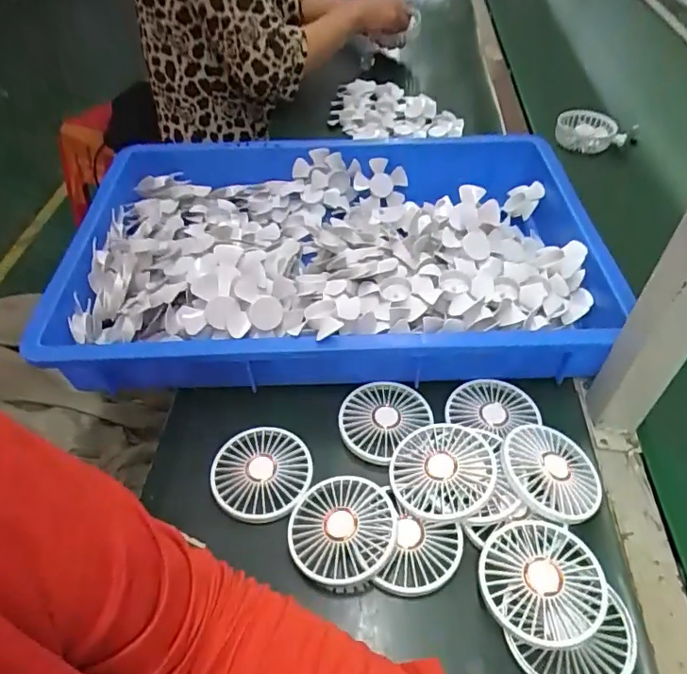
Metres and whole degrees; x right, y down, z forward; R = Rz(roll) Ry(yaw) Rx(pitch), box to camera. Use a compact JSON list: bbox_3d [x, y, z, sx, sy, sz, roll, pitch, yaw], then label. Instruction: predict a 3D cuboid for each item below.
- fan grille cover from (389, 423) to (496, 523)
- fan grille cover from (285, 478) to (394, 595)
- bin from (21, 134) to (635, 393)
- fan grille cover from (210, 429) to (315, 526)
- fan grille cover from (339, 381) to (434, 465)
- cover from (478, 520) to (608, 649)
[{"bbox_3d":[0.084,0.112,0.454,0.081,0.022,0.086,9,48,14],"label":"fan grille cover"},{"bbox_3d":[-0.003,0.154,0.437,0.086,0.012,0.087,9,48,14],"label":"fan grille cover"},{"bbox_3d":[-0.018,-0.115,0.649,0.596,0.104,0.404,0,48,-1],"label":"bin"},{"bbox_3d":[-0.073,0.122,0.480,0.087,0.020,0.086,-16,47,-9],"label":"fan grille cover"},{"bbox_3d":[0.039,0.080,0.524,0.088,0.017,0.077,-30,51,-21],"label":"fan grille cover"},{"bbox_3d":[0.149,0.182,0.400,0.087,0.010,0.087,-4,48,3],"label":"cover"}]

